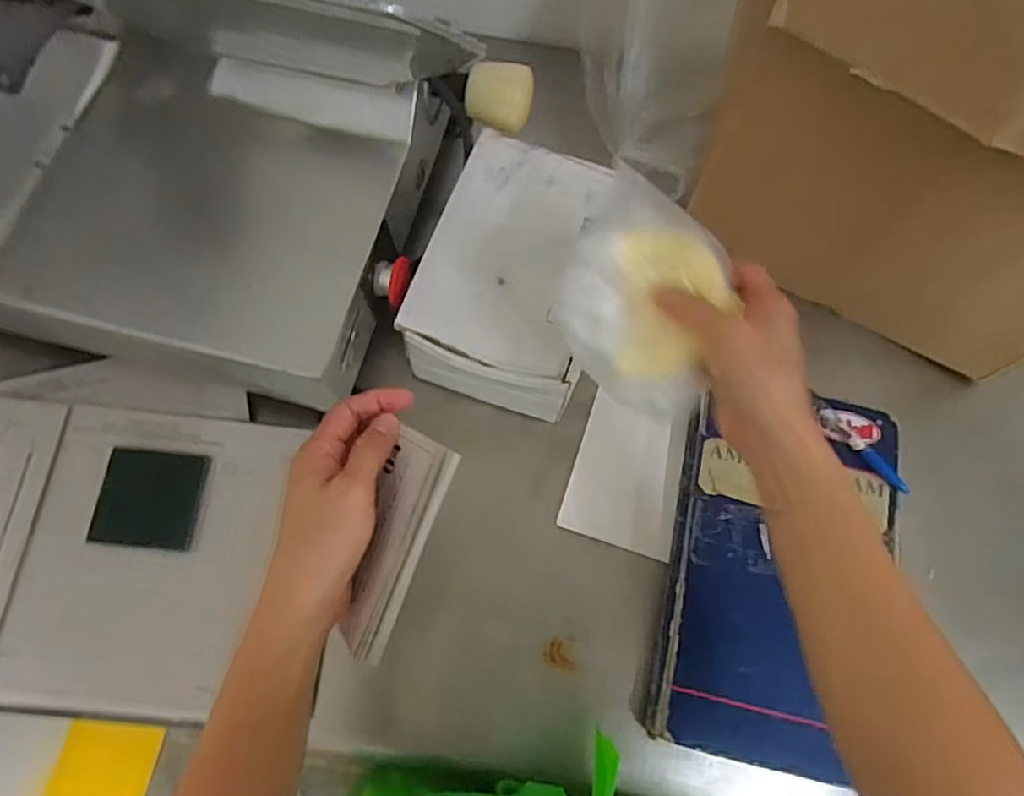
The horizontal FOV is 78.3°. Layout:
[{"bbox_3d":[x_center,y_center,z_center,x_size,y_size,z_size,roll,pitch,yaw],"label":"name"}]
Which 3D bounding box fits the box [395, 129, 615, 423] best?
[{"bbox_3d":[0.008,-0.098,0.527,0.140,0.090,0.209,19,71,4],"label":"box"}]

